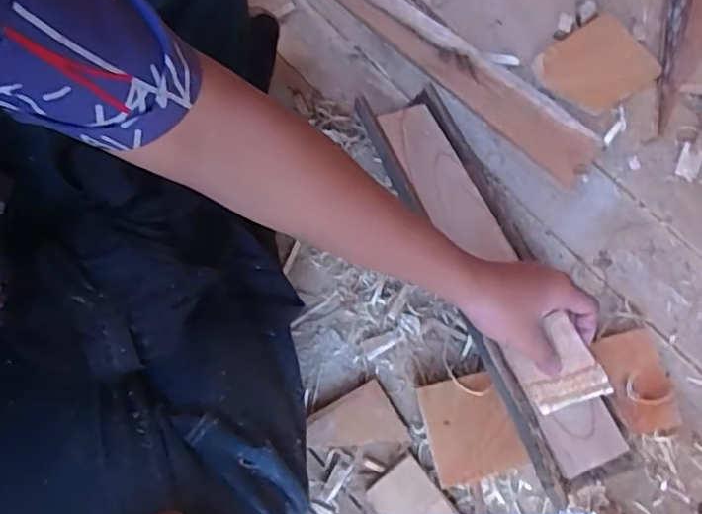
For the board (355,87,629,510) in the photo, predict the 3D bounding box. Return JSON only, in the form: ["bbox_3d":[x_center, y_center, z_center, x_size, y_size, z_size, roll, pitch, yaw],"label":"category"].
[{"bbox_3d":[0.127,0.004,0.578,0.093,0.037,0.407,-21,69,-7],"label":"board"}]

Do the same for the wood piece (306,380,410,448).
[{"bbox_3d":[0.002,0.168,0.589,0.085,0.013,0.063,-28,76,-6],"label":"wood piece"}]

